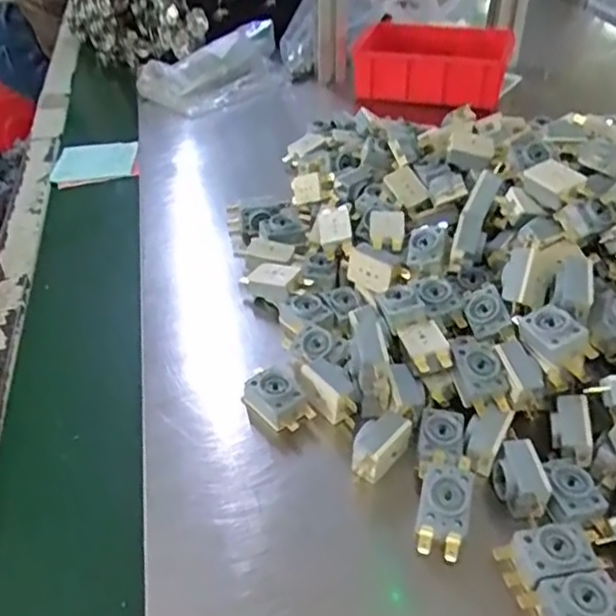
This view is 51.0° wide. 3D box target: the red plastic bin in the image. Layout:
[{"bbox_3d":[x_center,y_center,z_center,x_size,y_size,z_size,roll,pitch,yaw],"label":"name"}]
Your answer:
[{"bbox_3d":[0.176,-0.344,0.922,0.208,0.076,0.194,4,40,6],"label":"red plastic bin"}]

